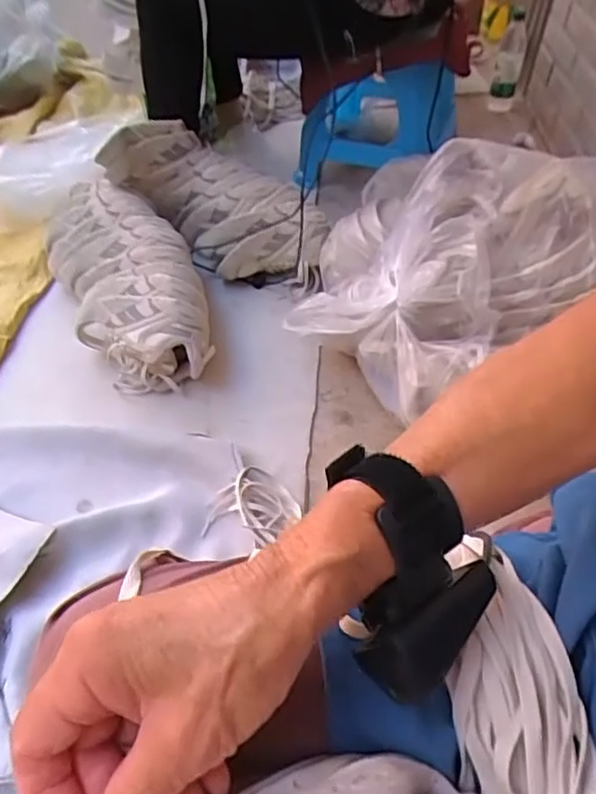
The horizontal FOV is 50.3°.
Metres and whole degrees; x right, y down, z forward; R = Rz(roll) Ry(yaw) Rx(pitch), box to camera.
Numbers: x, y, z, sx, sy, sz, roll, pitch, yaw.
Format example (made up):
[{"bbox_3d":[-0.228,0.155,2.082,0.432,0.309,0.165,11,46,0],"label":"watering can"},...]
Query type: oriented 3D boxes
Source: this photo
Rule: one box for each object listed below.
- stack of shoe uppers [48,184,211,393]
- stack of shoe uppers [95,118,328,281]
[{"bbox_3d":[-0.302,-0.218,1.093,0.206,0.137,0.527,-19,51,-18],"label":"stack of shoe uppers"},{"bbox_3d":[-0.138,-0.360,1.174,0.404,0.167,0.191,33,56,13],"label":"stack of shoe uppers"}]

